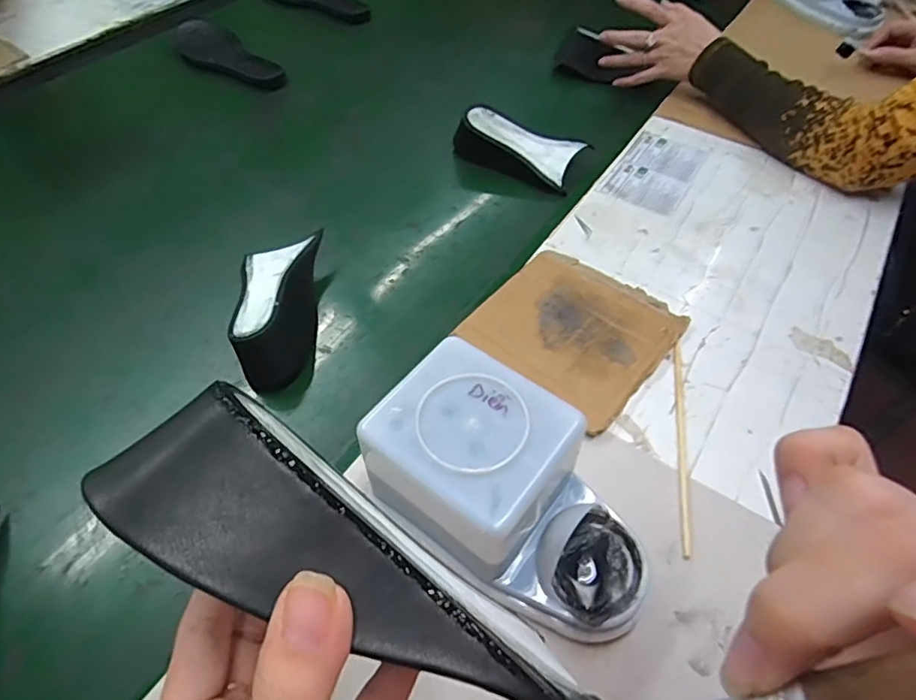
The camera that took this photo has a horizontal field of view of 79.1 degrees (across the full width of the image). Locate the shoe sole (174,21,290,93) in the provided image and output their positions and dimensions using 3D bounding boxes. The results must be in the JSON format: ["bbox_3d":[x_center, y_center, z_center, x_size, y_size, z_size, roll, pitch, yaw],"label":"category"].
[{"bbox_3d":[-0.357,-0.443,0.830,0.251,0.019,0.082,38,57,26],"label":"shoe sole"}]

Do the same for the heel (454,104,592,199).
[{"bbox_3d":[0.074,-0.247,0.674,0.150,0.060,0.066,27,57,17],"label":"heel"}]

